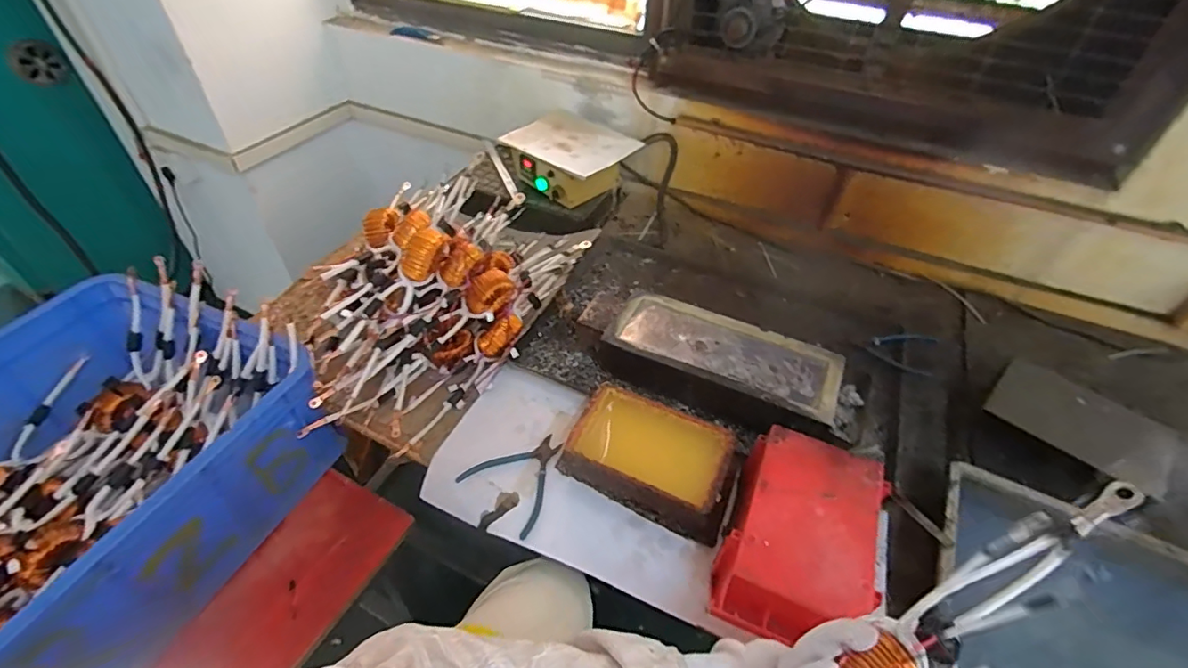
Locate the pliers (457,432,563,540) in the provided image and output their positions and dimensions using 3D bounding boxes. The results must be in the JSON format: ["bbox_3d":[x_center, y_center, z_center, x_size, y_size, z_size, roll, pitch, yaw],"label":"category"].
[{"bbox_3d":[-0.096,0.190,0.724,0.128,0.008,0.131,31,52,26],"label":"pliers"}]

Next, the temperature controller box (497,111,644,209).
[{"bbox_3d":[-0.049,-0.385,1.160,0.256,0.090,0.198,34,54,28],"label":"temperature controller box"}]

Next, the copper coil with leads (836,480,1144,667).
[{"bbox_3d":[0.286,0.182,0.371,0.245,0.052,0.048,-29,51,-7],"label":"copper coil with leads"}]

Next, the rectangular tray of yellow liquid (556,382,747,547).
[{"bbox_3d":[0.080,0.165,0.718,0.227,0.063,0.141,22,49,18],"label":"rectangular tray of yellow liquid"}]

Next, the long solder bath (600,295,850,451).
[{"bbox_3d":[0.196,0.051,0.815,0.354,0.084,0.158,22,49,19],"label":"long solder bath"}]

